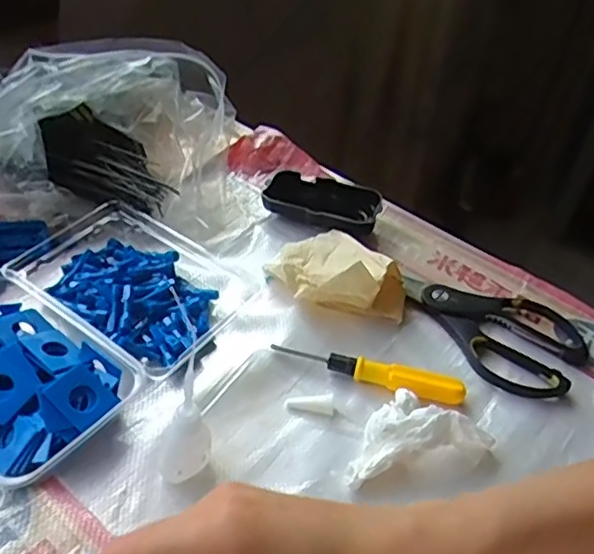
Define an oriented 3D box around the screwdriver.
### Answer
[{"bbox_3d":[0.053,0.069,0.469,0.141,0.016,0.016,13,44,8],"label":"screwdriver"}]

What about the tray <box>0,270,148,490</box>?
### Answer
[{"bbox_3d":[-0.197,0.064,0.429,0.165,0.034,0.106,29,48,23],"label":"tray"}]

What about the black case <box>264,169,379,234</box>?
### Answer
[{"bbox_3d":[0.024,-0.069,0.601,0.108,0.028,0.052,19,45,14],"label":"black case"}]

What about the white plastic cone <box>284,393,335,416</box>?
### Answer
[{"bbox_3d":[0.009,0.089,0.447,0.034,0.011,0.012,6,43,1],"label":"white plastic cone"}]

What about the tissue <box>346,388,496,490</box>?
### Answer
[{"bbox_3d":[0.078,0.112,0.413,0.069,0.036,0.083,32,49,25],"label":"tissue"}]

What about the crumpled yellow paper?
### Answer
[{"bbox_3d":[0.033,-0.006,0.526,0.084,0.046,0.119,-27,52,-30],"label":"crumpled yellow paper"}]

